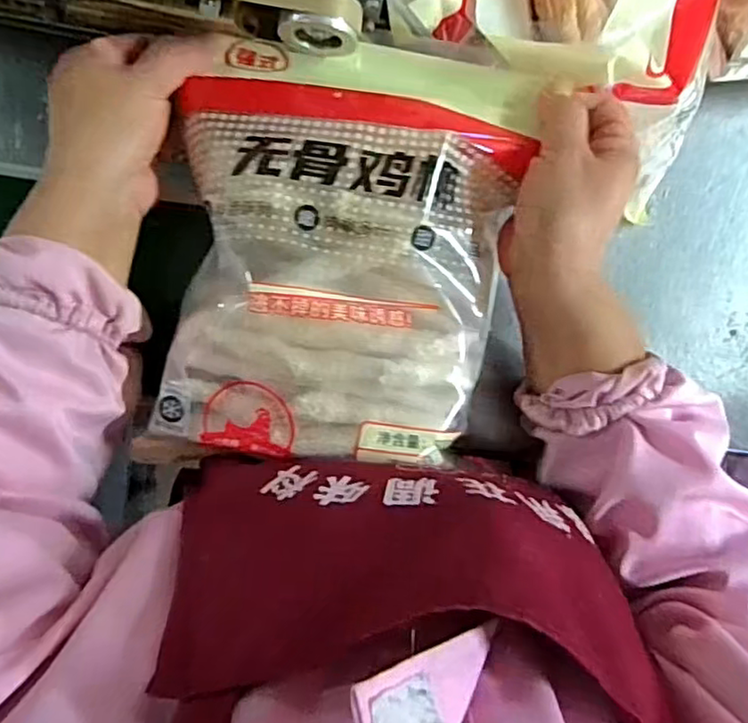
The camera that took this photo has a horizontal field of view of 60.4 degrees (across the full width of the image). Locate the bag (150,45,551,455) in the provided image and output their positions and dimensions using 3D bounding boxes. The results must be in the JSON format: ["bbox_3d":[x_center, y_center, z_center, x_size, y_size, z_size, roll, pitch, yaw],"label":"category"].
[{"bbox_3d":[-0.017,-0.072,0.389,0.200,0.062,0.250,4,90,-5],"label":"bag"}]

